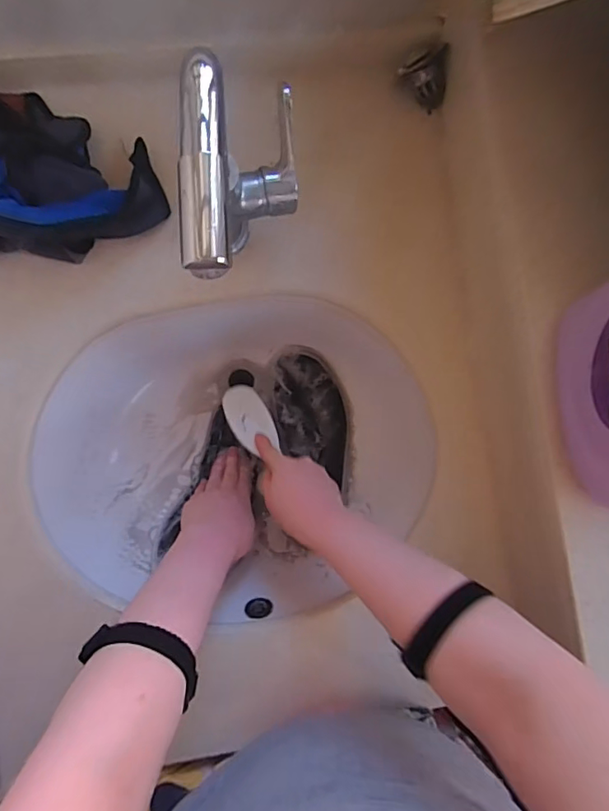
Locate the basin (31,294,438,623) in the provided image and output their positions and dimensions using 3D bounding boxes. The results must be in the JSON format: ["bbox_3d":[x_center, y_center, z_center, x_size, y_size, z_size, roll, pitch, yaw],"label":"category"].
[{"bbox_3d":[-0.093,0.045,0.613,0.395,0.155,0.365,0,86,-6],"label":"basin"}]

